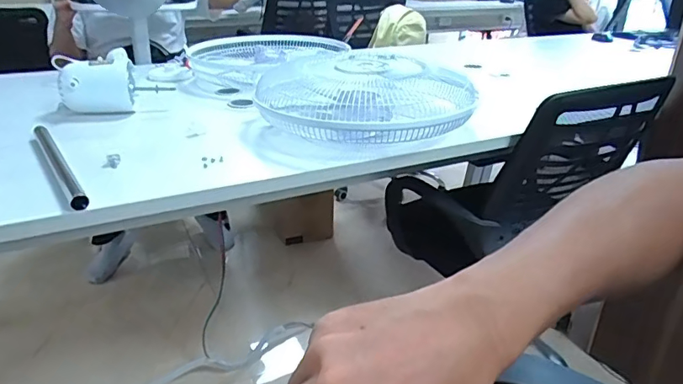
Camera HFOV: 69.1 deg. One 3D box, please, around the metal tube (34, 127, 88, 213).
[{"bbox_3d":[-0.468,-0.053,0.813,0.021,0.024,0.389,-16,31,-32],"label":"metal tube"}]

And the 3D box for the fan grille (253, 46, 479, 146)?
[{"bbox_3d":[0.074,-0.185,0.968,0.352,0.100,0.395,9,27,16],"label":"fan grille"}]

